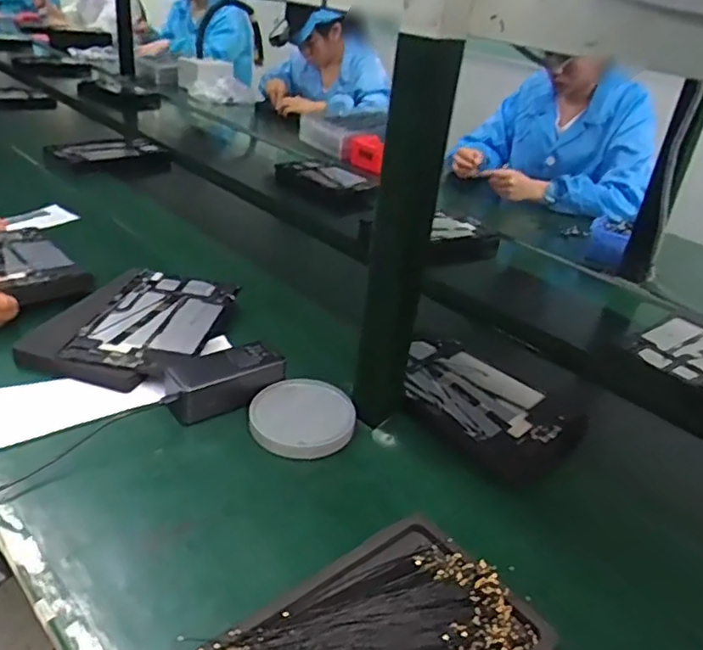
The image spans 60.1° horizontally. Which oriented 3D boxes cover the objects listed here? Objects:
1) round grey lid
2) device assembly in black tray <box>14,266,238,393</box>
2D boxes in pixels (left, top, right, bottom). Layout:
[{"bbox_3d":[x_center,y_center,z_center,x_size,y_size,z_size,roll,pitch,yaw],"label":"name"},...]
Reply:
[{"bbox_3d":[-0.051,0.101,0.663,0.113,0.022,0.104,4,31,-3],"label":"round grey lid"},{"bbox_3d":[-0.274,-0.001,0.788,0.191,0.034,0.243,11,32,8],"label":"device assembly in black tray"}]

